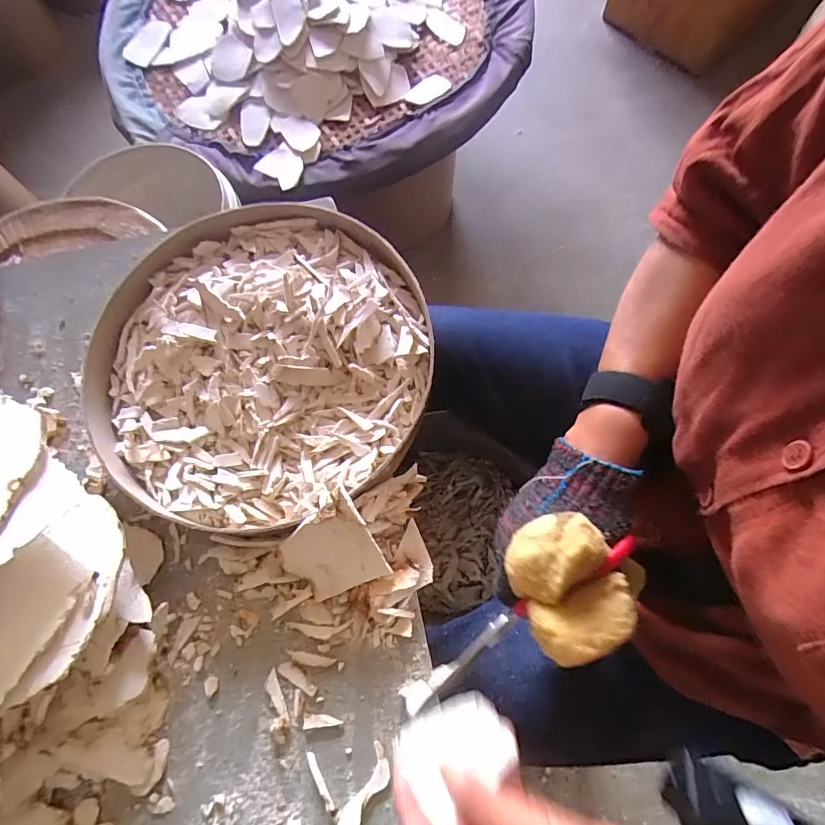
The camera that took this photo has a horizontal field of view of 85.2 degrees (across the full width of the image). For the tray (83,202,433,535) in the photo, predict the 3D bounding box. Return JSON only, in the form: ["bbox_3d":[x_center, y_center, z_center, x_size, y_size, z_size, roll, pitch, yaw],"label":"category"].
[{"bbox_3d":[-0.139,-0.049,0.412,0.309,0.052,0.302,0,73,1],"label":"tray"}]

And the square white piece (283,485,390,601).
[{"bbox_3d":[-0.065,0.106,0.348,0.071,0.004,0.076,-23,104,8],"label":"square white piece"}]

